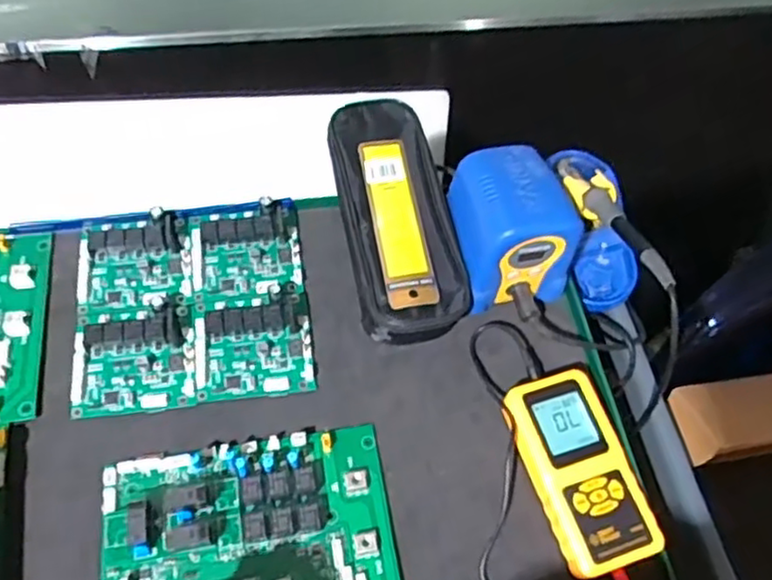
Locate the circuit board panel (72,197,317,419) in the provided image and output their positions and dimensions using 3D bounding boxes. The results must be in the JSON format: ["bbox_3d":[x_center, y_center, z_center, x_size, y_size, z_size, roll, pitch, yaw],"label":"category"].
[{"bbox_3d":[-0.162,0.009,0.566,0.185,0.025,0.173,-6,62,-7],"label":"circuit board panel"}]

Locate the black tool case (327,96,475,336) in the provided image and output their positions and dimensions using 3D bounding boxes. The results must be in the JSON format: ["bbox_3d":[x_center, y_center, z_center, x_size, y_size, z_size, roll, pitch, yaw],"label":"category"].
[{"bbox_3d":[0.008,-0.068,0.599,0.091,0.043,0.231,-8,62,-8],"label":"black tool case"}]

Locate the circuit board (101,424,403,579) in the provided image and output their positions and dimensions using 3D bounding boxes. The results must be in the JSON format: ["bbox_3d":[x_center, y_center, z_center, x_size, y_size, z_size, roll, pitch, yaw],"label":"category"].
[{"bbox_3d":[-0.093,0.185,0.464,0.201,0.028,0.171,-7,62,-7],"label":"circuit board"}]

